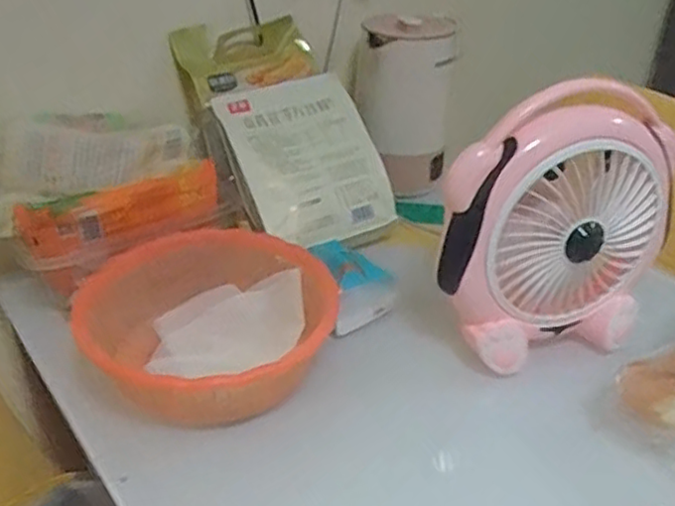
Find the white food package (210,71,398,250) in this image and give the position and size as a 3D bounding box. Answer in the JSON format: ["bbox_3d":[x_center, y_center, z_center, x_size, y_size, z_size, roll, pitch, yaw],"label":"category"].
[{"bbox_3d":[-0.040,-0.117,0.857,0.183,0.039,0.232,-17,76,-22],"label":"white food package"}]

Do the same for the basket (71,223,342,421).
[{"bbox_3d":[-0.119,0.070,0.675,0.226,0.083,0.228,2,32,-1],"label":"basket"}]

